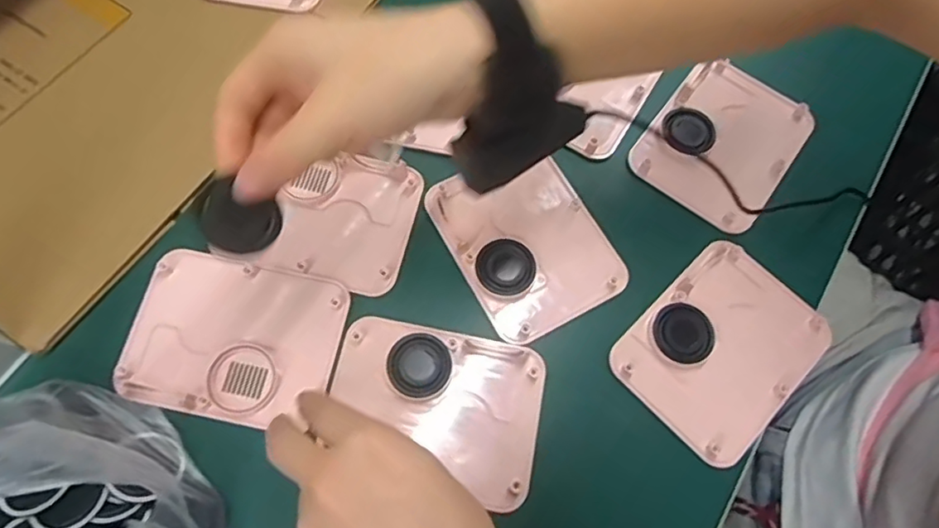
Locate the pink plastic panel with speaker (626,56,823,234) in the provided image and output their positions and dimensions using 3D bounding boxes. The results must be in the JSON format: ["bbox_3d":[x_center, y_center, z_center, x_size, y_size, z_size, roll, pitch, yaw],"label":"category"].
[{"bbox_3d":[0.187,-0.092,0.424,0.097,0.010,0.125,36,72,12],"label":"pink plastic panel with speaker"}]

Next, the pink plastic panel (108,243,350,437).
[{"bbox_3d":[-0.143,0.045,0.360,0.123,0.013,0.096,12,68,3],"label":"pink plastic panel"}]

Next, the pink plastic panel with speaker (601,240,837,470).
[{"bbox_3d":[0.161,0.052,0.371,0.125,0.007,0.095,-42,76,-15],"label":"pink plastic panel with speaker"}]

